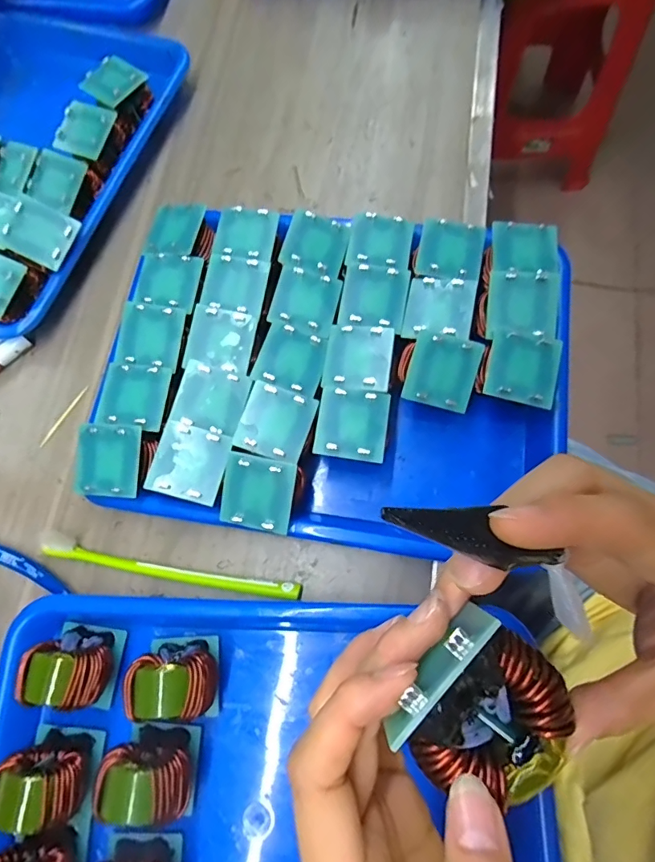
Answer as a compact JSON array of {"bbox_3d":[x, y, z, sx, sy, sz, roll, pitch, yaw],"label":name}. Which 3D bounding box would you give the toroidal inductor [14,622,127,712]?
[{"bbox_3d":[-0.157,0.148,0.284,0.045,0.048,0.046,5,72,7],"label":"toroidal inductor"}]

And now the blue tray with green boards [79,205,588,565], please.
[{"bbox_3d":[0.005,-0.044,0.329,0.310,0.065,0.247,10,74,7],"label":"blue tray with green boards"}]

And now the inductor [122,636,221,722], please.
[{"bbox_3d":[-0.091,0.153,0.279,0.047,0.048,0.045,-4,71,4],"label":"inductor"}]

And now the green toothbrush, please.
[{"bbox_3d":[-0.111,0.095,0.317,0.189,0.015,0.015,10,75,7],"label":"green toothbrush"}]

